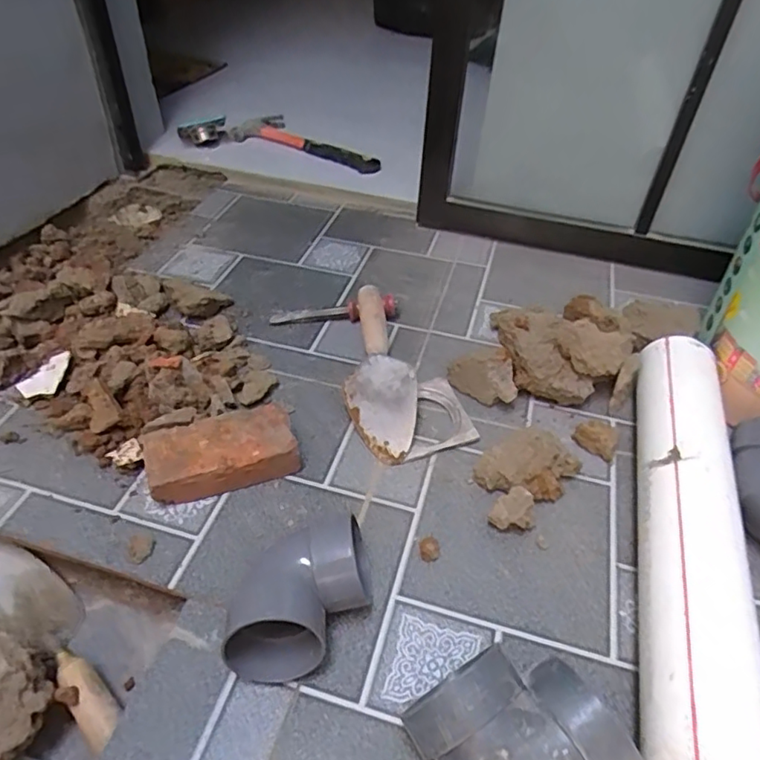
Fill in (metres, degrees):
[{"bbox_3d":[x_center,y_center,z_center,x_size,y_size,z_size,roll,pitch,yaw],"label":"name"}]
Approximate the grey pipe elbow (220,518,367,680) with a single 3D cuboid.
[{"bbox_3d":[-0.071,0.185,0.493,0.122,0.088,0.107,-4,43,-7],"label":"grey pipe elbow"}]

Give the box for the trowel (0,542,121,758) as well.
[{"bbox_3d":[-0.316,0.246,0.556,0.248,0.043,0.067,33,52,27],"label":"trowel"}]

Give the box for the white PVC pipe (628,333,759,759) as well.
[{"bbox_3d":[0.259,0.198,0.496,0.085,0.089,0.667,14,46,11],"label":"white PVC pipe"}]

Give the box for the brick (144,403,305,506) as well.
[{"bbox_3d":[-0.174,0.079,0.626,0.157,0.047,0.081,-13,45,-16],"label":"brick"}]

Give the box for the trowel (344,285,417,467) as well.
[{"bbox_3d":[0.003,-0.016,0.724,0.080,0.065,0.250,3,43,0],"label":"trowel"}]

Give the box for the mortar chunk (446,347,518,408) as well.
[{"bbox_3d":[0.134,-0.006,0.723,0.088,0.058,0.048,33,51,29],"label":"mortar chunk"}]

